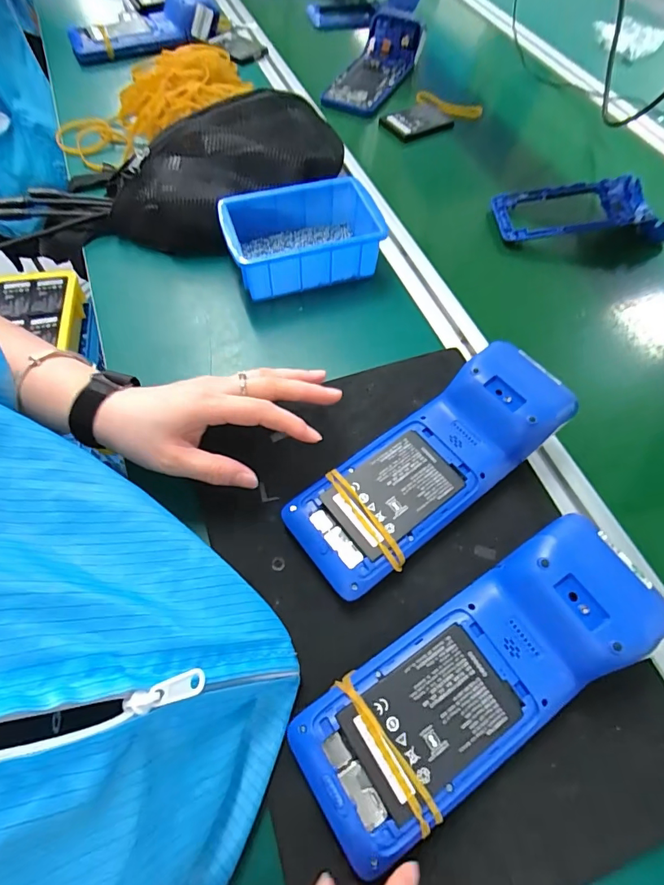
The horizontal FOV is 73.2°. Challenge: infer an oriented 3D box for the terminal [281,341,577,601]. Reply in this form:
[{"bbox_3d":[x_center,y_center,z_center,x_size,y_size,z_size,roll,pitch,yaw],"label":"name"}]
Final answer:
[{"bbox_3d":[0.071,0.015,0.322,0.212,0.053,0.077,-34,67,-18],"label":"terminal"}]

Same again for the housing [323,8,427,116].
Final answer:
[{"bbox_3d":[0.070,-0.604,0.702,0.095,0.056,0.268,19,63,9],"label":"housing"}]

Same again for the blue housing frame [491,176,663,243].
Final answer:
[{"bbox_3d":[0.290,-0.272,0.524,0.198,0.031,0.083,-1,62,-1],"label":"blue housing frame"}]

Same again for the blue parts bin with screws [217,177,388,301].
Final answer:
[{"bbox_3d":[-0.029,-0.204,0.452,0.144,0.059,0.100,-18,63,-10],"label":"blue parts bin with screws"}]

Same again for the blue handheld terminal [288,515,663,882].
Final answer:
[{"bbox_3d":[0.085,0.133,0.258,0.216,0.051,0.080,-30,66,-16],"label":"blue handheld terminal"}]

